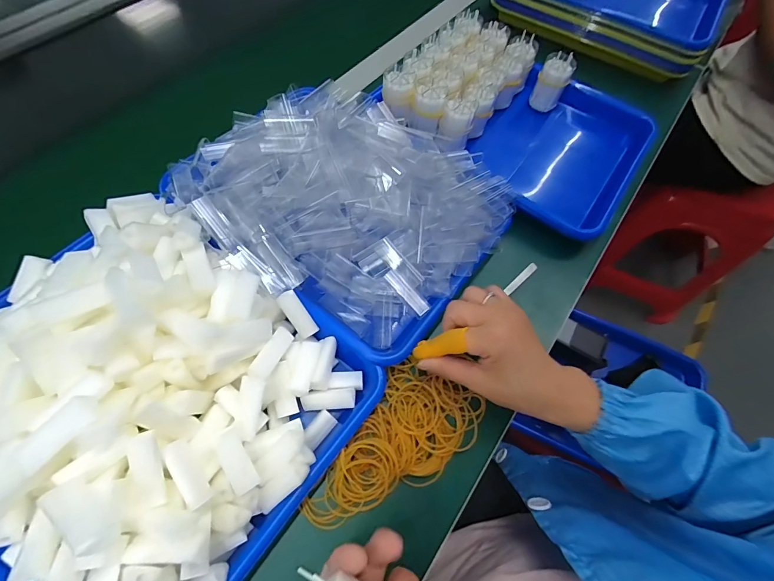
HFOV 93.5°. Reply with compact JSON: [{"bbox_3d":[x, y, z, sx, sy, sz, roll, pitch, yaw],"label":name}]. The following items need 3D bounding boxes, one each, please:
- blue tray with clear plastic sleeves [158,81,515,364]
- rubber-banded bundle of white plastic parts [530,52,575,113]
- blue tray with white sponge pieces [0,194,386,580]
[{"bbox_3d":[-0.043,-0.096,0.382,0.296,0.072,0.237,35,67,14],"label":"blue tray with clear plastic sleeves"},{"bbox_3d":[0.226,-0.286,0.503,0.035,0.066,0.028,-2,64,-4],"label":"rubber-banded bundle of white plastic parts"},{"bbox_3d":[-0.191,0.057,0.284,0.314,0.105,0.241,35,67,13],"label":"blue tray with white sponge pieces"}]

